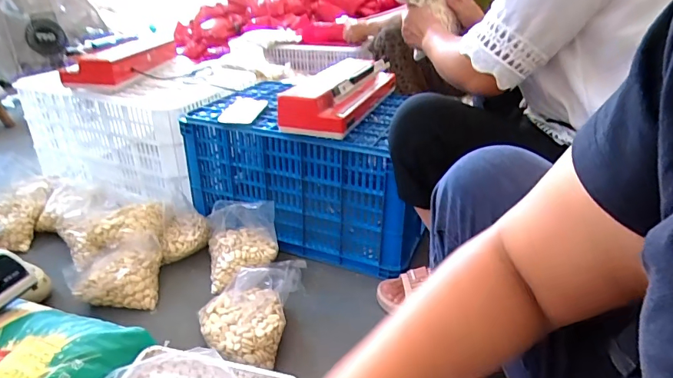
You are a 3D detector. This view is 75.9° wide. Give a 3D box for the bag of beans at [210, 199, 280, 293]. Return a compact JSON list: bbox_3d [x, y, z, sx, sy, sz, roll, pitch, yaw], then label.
[{"bbox_3d":[-0.215,0.105,0.976,0.148,0.141,0.177,-7,29,-14],"label":"bag of beans"}]

